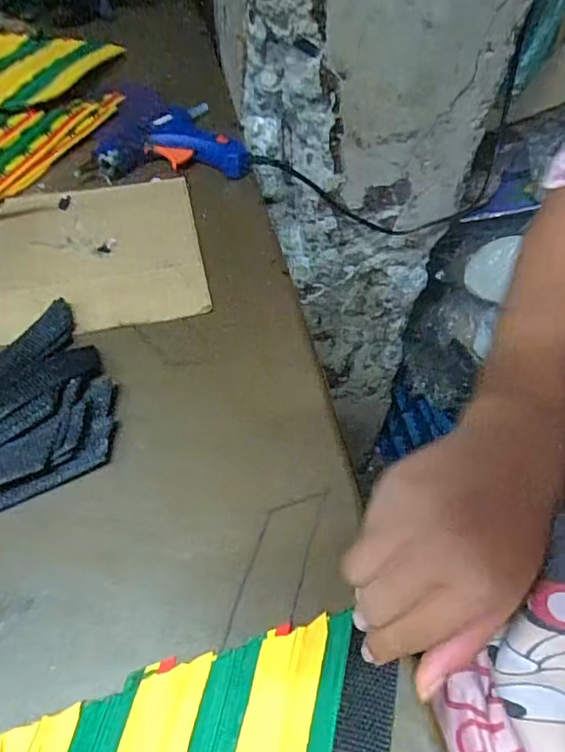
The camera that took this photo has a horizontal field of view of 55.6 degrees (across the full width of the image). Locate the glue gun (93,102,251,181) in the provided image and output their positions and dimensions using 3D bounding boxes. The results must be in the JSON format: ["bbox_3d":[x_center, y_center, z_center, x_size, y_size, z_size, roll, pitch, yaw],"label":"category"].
[{"bbox_3d":[-0.097,-0.212,0.479,0.129,0.027,0.078,-3,55,-4],"label":"glue gun"}]

